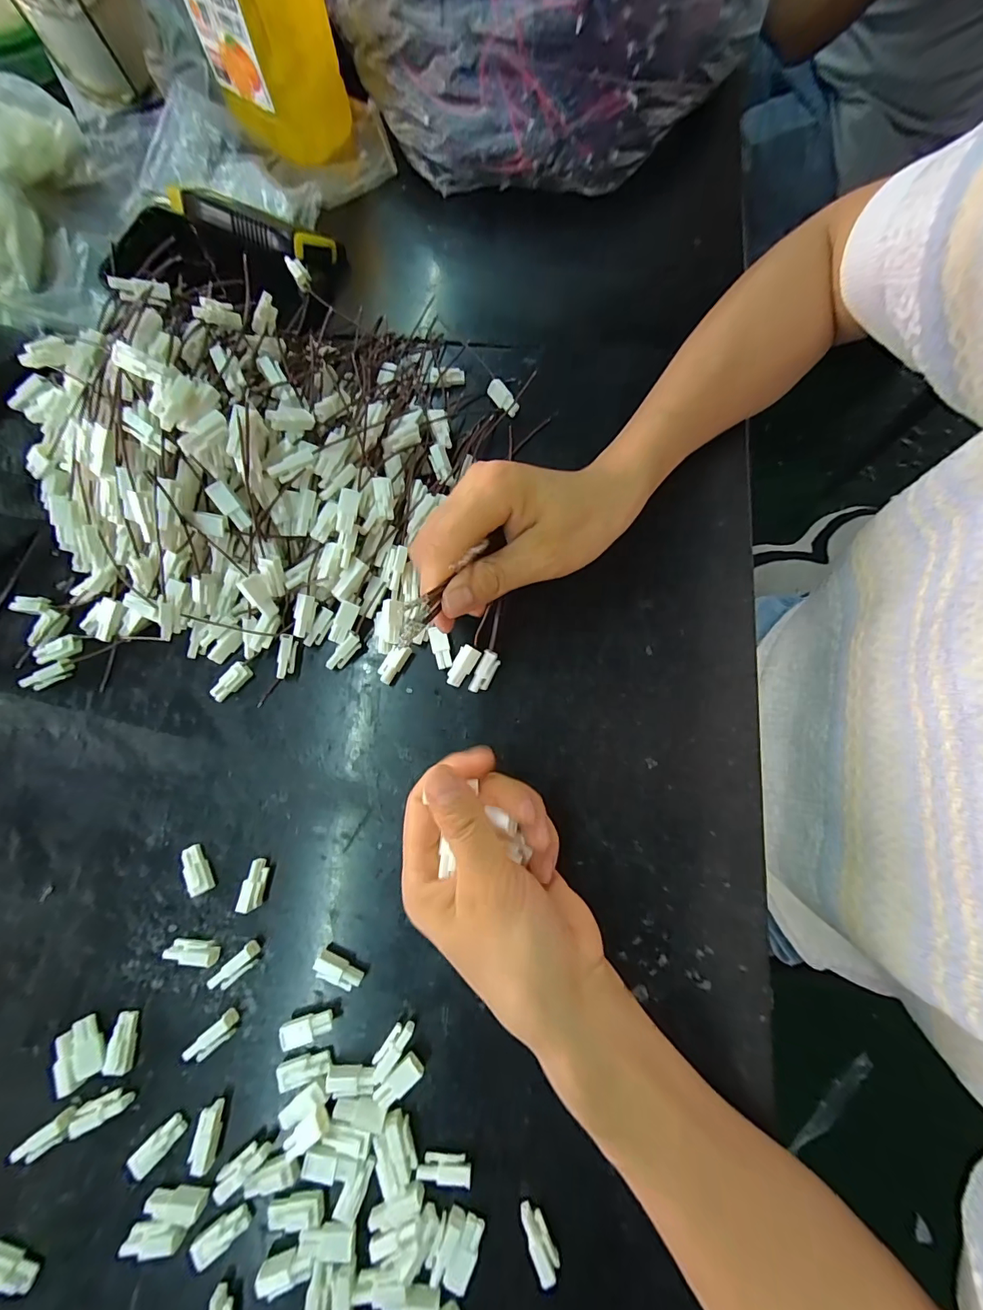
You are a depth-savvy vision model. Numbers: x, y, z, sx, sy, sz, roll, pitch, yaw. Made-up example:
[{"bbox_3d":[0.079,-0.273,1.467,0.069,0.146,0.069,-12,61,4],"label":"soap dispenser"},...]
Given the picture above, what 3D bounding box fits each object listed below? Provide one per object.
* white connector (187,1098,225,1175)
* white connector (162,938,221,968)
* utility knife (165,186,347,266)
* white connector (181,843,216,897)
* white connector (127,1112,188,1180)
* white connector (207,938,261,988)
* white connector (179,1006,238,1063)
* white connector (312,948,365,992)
[{"bbox_3d":[-0.137,0.231,0.219,0.012,0.011,0.026,11,78,4],"label":"white connector"},{"bbox_3d":[-0.156,0.154,0.237,0.027,0.011,0.009,9,78,3],"label":"white connector"},{"bbox_3d":[-0.176,-0.312,0.332,0.130,0.020,0.030,19,79,5],"label":"utility knife"},{"bbox_3d":[-0.160,0.117,0.247,0.010,0.010,0.025,-26,78,-4],"label":"white connector"},{"bbox_3d":[-0.161,0.237,0.219,0.025,0.006,0.011,-38,79,-20],"label":"white connector"},{"bbox_3d":[-0.132,0.162,0.236,0.025,0.010,0.010,-44,80,-8],"label":"white connector"},{"bbox_3d":[-0.140,0.193,0.229,0.026,0.011,0.010,-40,80,-7],"label":"white connector"},{"bbox_3d":[-0.079,0.162,0.234,0.025,0.012,0.009,28,80,7],"label":"white connector"}]

